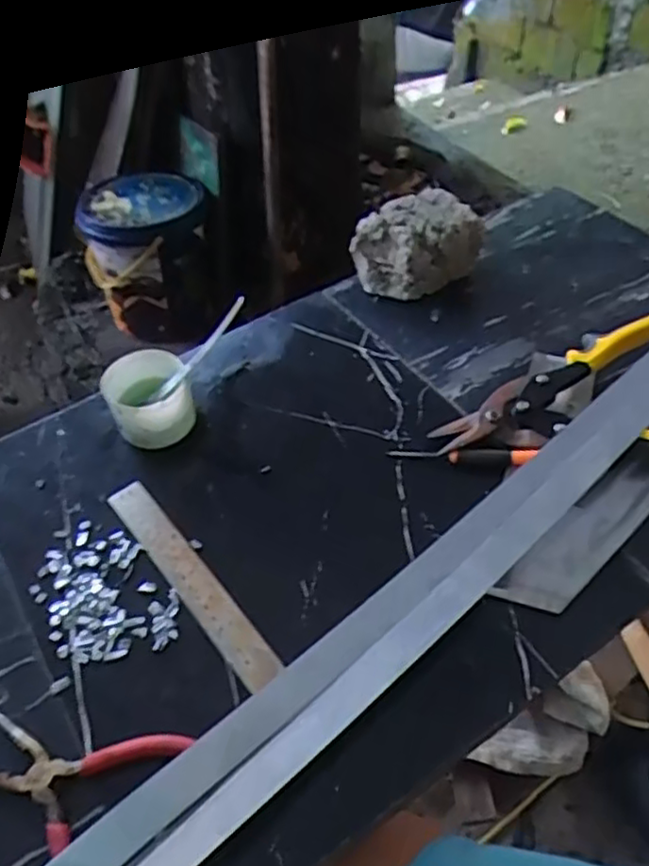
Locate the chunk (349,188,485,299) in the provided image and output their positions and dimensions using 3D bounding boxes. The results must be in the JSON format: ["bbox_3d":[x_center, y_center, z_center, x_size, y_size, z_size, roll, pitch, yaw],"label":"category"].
[{"bbox_3d":[0.088,-0.182,0.681,0.108,0.069,0.080,-26,53,-16],"label":"chunk"}]

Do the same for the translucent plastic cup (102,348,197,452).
[{"bbox_3d":[-0.144,-0.027,0.574,0.064,0.057,0.065,-2,51,3],"label":"translucent plastic cup"}]

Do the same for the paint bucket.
[{"bbox_3d":[-0.314,-0.323,1.295,0.233,0.246,0.200,-17,51,-10],"label":"paint bucket"}]

